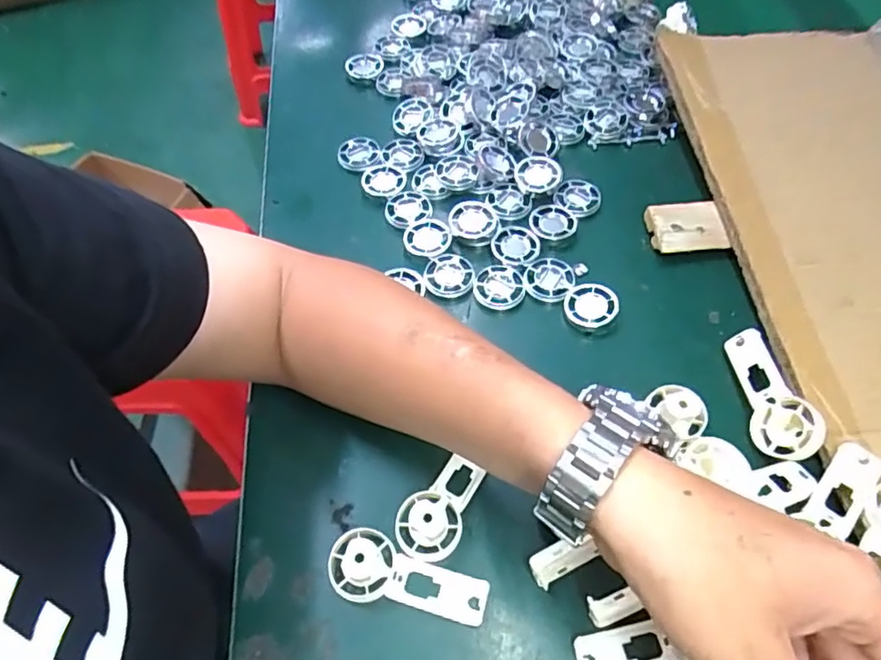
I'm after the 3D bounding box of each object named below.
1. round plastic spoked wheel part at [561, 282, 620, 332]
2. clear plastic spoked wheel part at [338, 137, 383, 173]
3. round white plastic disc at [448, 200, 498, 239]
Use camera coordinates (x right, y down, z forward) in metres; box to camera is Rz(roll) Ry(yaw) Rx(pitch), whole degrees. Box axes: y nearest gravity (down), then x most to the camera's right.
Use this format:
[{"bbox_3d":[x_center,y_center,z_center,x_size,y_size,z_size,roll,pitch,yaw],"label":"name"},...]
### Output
[{"bbox_3d":[0.113,-0.018,0.439,0.039,0.008,0.036,12,59,10],"label":"round plastic spoked wheel part"},{"bbox_3d":[-0.072,-0.161,0.532,0.041,0.007,0.036,27,78,21],"label":"clear plastic spoked wheel part"},{"bbox_3d":[0.027,-0.093,0.481,0.037,0.008,0.038,-1,57,2],"label":"round white plastic disc"}]

